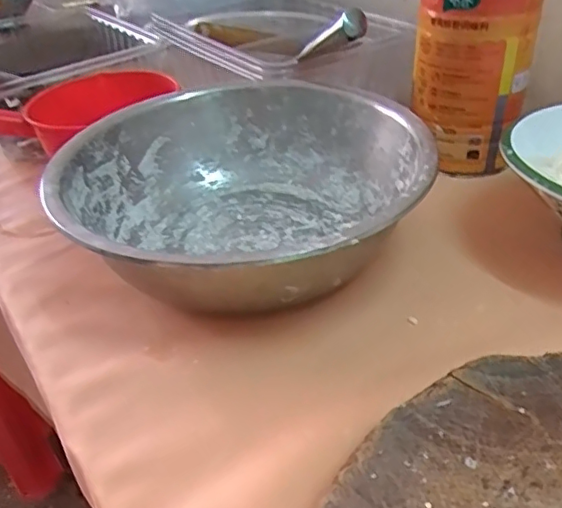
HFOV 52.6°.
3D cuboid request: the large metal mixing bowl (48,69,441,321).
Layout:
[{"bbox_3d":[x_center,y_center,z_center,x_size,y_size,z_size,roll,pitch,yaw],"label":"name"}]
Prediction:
[{"bbox_3d":[-0.030,-0.052,0.536,0.317,0.112,0.327,-3,37,2],"label":"large metal mixing bowl"}]

